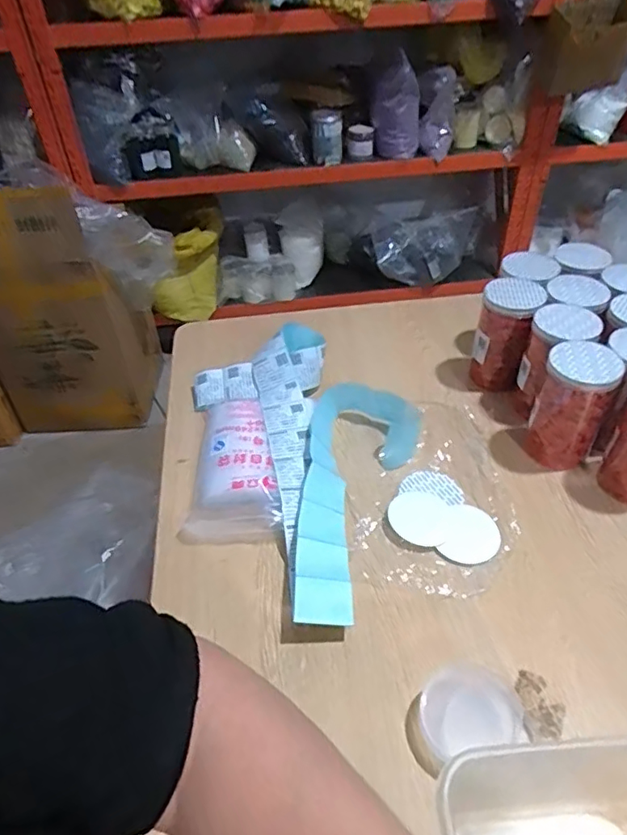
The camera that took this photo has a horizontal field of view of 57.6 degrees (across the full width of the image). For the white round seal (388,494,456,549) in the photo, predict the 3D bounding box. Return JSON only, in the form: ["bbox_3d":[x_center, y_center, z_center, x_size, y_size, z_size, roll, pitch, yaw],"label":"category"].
[{"bbox_3d":[0.134,0.122,0.700,0.076,0.008,0.078,-1,42,1],"label":"white round seal"}]

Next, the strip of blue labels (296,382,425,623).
[{"bbox_3d":[0.052,0.095,0.707,0.146,0.059,0.345,5,42,8],"label":"strip of blue labels"}]

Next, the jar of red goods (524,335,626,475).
[{"bbox_3d":[0.331,-0.015,0.732,0.082,0.156,0.082,-1,42,1],"label":"jar of red goods"}]

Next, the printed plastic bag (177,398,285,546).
[{"bbox_3d":[-0.104,0.063,0.774,0.123,0.044,0.231,-2,42,1],"label":"printed plastic bag"}]

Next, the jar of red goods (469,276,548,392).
[{"bbox_3d":[0.279,-0.119,0.836,0.077,0.150,0.072,-1,42,1],"label":"jar of red goods"}]

